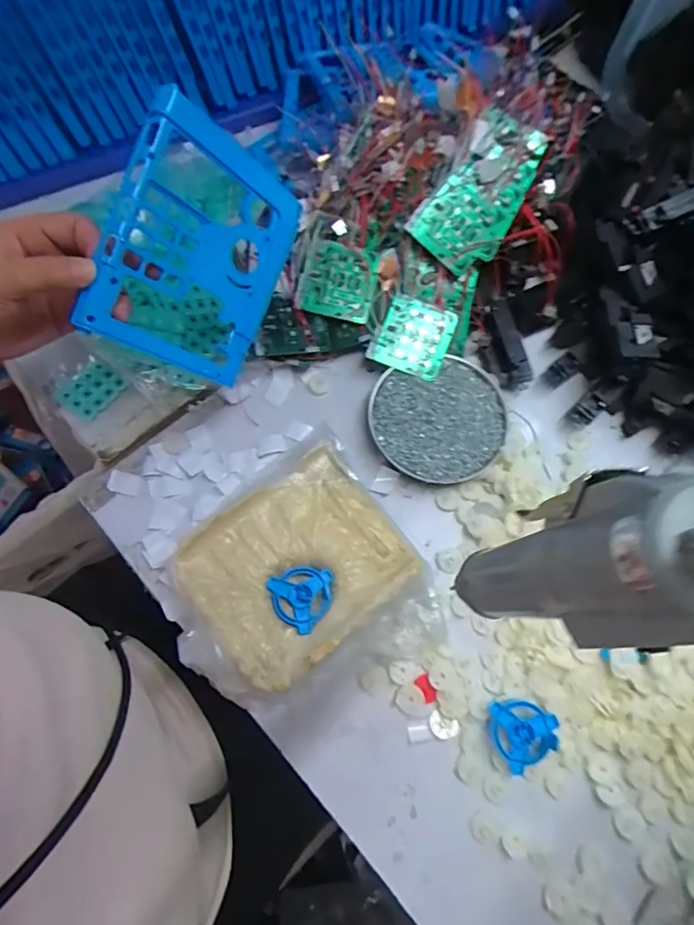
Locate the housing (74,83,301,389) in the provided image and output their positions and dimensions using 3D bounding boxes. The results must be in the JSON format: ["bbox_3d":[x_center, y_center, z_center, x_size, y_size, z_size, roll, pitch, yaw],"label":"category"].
[{"bbox_3d":[-0.102,-0.152,0.370,0.034,0.147,0.166,20,90,42],"label":"housing"}]

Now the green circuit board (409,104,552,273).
[{"bbox_3d":[0.131,-0.259,0.473,0.081,0.011,0.142,34,96,-14],"label":"green circuit board"}]

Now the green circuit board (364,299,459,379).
[{"bbox_3d":[0.067,-0.128,0.495,0.072,0.007,0.071,20,92,-2],"label":"green circuit board"}]

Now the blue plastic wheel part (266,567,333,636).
[{"bbox_3d":[-0.036,0.118,0.425,0.056,0.005,0.054,-20,73,-8],"label":"blue plastic wheel part"}]

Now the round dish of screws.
[{"bbox_3d":[0.092,-0.040,0.487,0.130,0.032,0.123,1,71,-2],"label":"round dish of screws"}]

